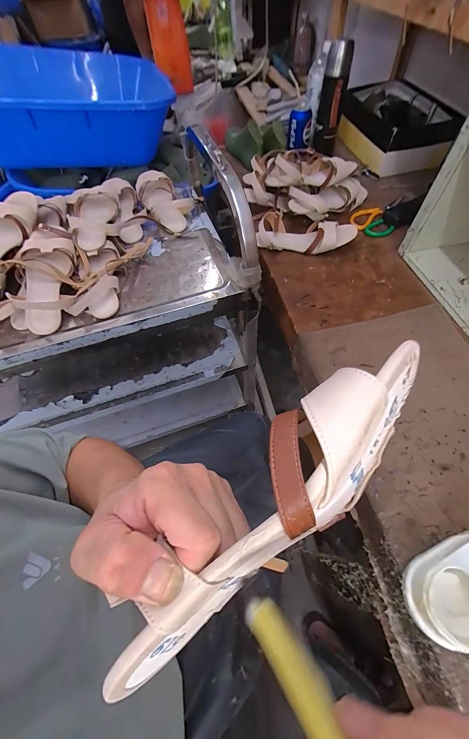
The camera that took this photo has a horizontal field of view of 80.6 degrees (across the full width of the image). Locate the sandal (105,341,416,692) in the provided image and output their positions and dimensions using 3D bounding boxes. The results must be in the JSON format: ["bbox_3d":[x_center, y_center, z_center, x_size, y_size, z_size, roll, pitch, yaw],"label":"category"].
[{"bbox_3d":[0.021,0.070,0.138,0.051,0.063,0.216,41,86,22],"label":"sandal"}]

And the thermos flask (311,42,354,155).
[{"bbox_3d":[0.278,-0.761,0.793,0.068,0.227,0.060,10,60,8],"label":"thermos flask"}]

